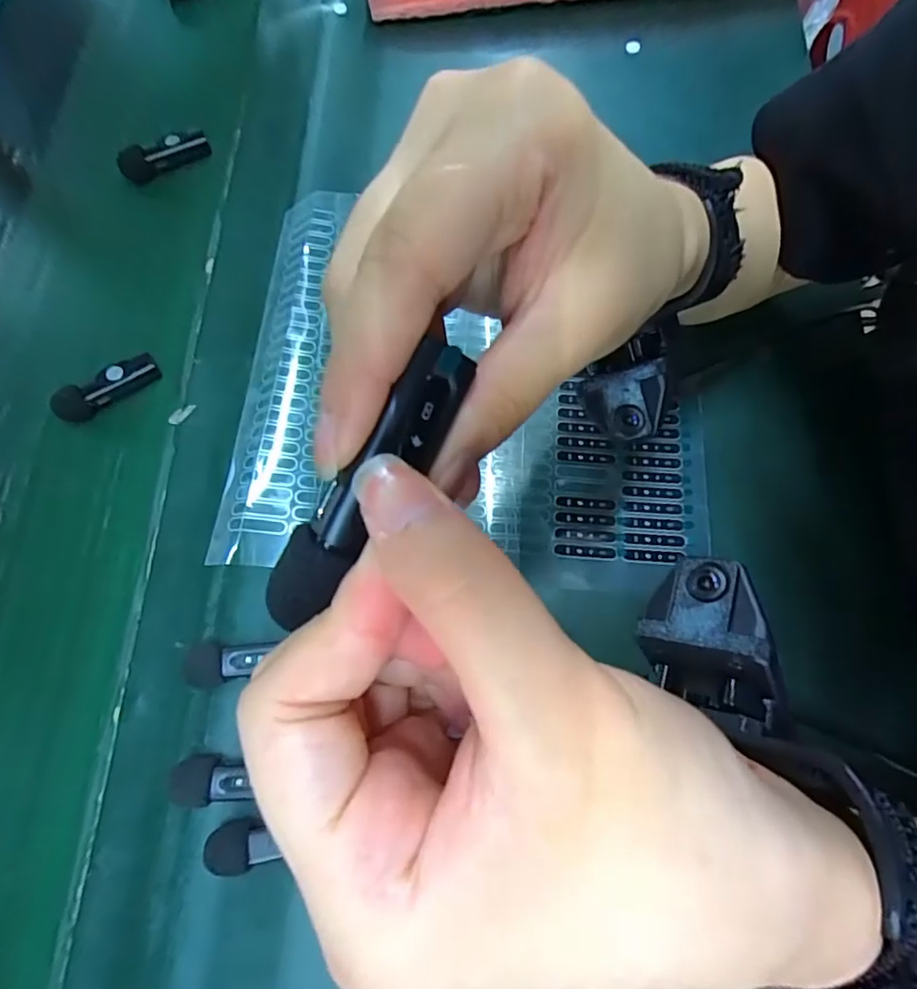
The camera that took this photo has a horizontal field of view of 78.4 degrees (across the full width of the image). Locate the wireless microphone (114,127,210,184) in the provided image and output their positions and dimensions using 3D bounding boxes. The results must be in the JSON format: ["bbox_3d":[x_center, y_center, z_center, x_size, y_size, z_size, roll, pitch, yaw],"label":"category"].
[{"bbox_3d":[-0.208,-0.240,0.398,0.062,0.023,0.016,-32,73,-6],"label":"wireless microphone"}]

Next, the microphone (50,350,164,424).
[{"bbox_3d":[-0.214,-0.065,0.342,0.064,0.019,0.016,-30,72,-6],"label":"microphone"}]

